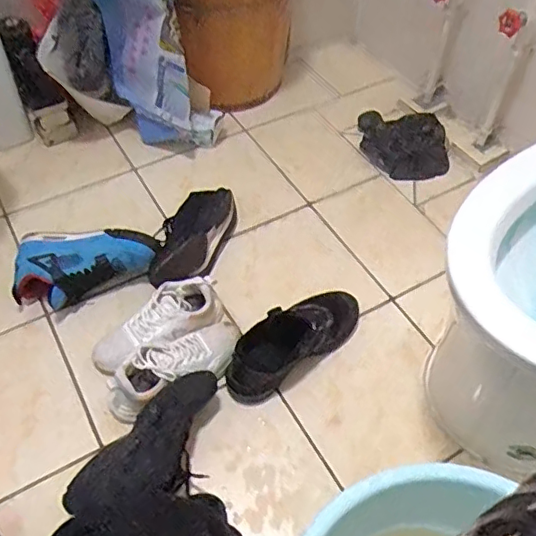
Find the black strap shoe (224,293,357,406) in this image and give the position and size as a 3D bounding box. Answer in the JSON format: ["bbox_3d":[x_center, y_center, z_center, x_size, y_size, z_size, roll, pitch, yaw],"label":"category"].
[{"bbox_3d":[0.051,0.123,1.006,0.290,0.110,0.092,-32,59,-23],"label":"black strap shoe"}]

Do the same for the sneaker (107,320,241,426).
[{"bbox_3d":[-0.158,0.175,0.982,0.249,0.087,0.094,-25,57,-19],"label":"sneaker"}]

